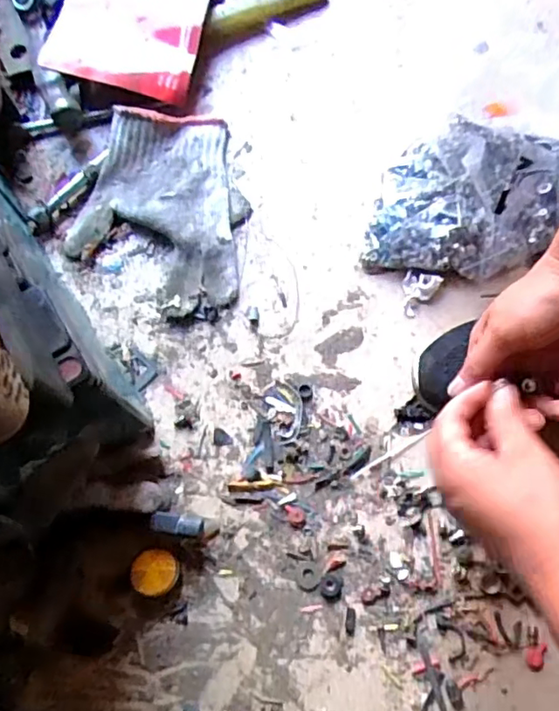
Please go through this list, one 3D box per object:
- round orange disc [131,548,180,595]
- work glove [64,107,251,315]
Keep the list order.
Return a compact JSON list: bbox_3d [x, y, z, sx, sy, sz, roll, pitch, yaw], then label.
[{"bbox_3d":[-0.098,0.169,0.459,0.036,0.015,0.032,8,73,3],"label":"round orange disc"},{"bbox_3d":[-0.108,-0.143,0.554,0.158,0.030,0.189,12,74,4],"label":"work glove"}]

